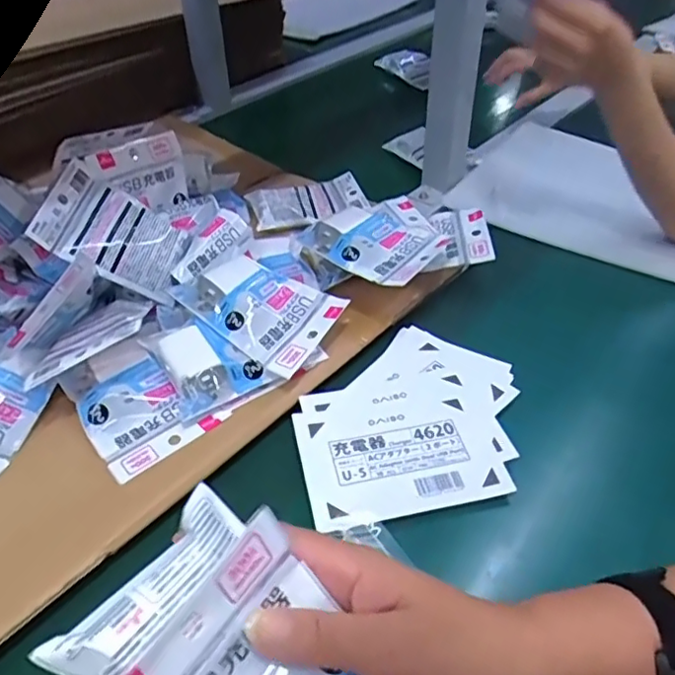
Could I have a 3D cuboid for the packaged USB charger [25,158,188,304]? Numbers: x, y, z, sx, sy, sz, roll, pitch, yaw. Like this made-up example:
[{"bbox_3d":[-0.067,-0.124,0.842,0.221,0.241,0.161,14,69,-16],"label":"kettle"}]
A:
[{"bbox_3d":[-0.206,-0.101,0.555,0.127,0.025,0.102,25,58,-22],"label":"packaged USB charger"}]

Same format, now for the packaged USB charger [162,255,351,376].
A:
[{"bbox_3d":[-0.069,-0.029,0.523,0.128,0.026,0.094,29,50,13],"label":"packaged USB charger"}]

